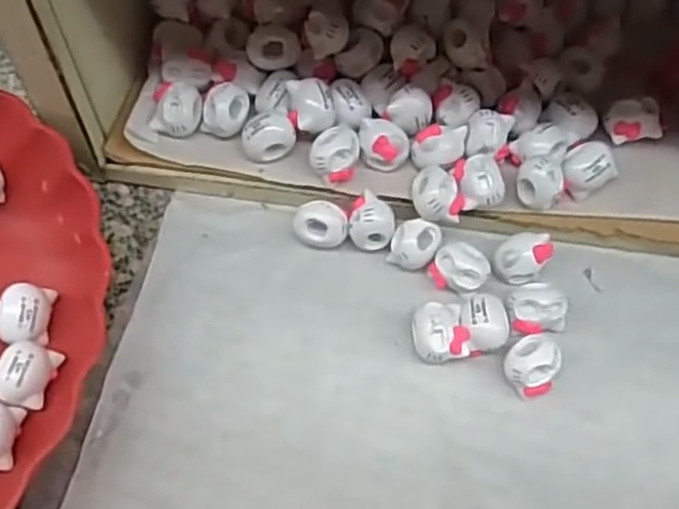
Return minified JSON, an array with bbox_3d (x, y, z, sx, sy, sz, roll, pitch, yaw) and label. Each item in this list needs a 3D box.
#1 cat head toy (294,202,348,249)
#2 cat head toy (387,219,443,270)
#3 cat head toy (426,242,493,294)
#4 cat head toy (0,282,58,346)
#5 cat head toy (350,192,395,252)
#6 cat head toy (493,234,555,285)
[{"bbox_3d":[-0.009,-0.013,0.334,0.025,0.018,0.018,7,62,2],"label":"cat head toy"},{"bbox_3d":[0.034,-0.003,0.331,0.021,0.020,0.020,1,62,-1],"label":"cat head toy"},{"bbox_3d":[0.055,0.006,0.327,0.025,0.017,0.019,17,63,8],"label":"cat head toy"},{"bbox_3d":[-0.134,0.026,0.306,0.021,0.019,0.024,-3,62,-4],"label":"cat head toy"},{"bbox_3d":[0.015,-0.014,0.334,0.020,0.024,0.020,-3,62,-3],"label":"cat head toy"},{"bbox_3d":[0.083,0.002,0.331,0.024,0.020,0.019,-34,68,-18],"label":"cat head toy"}]

